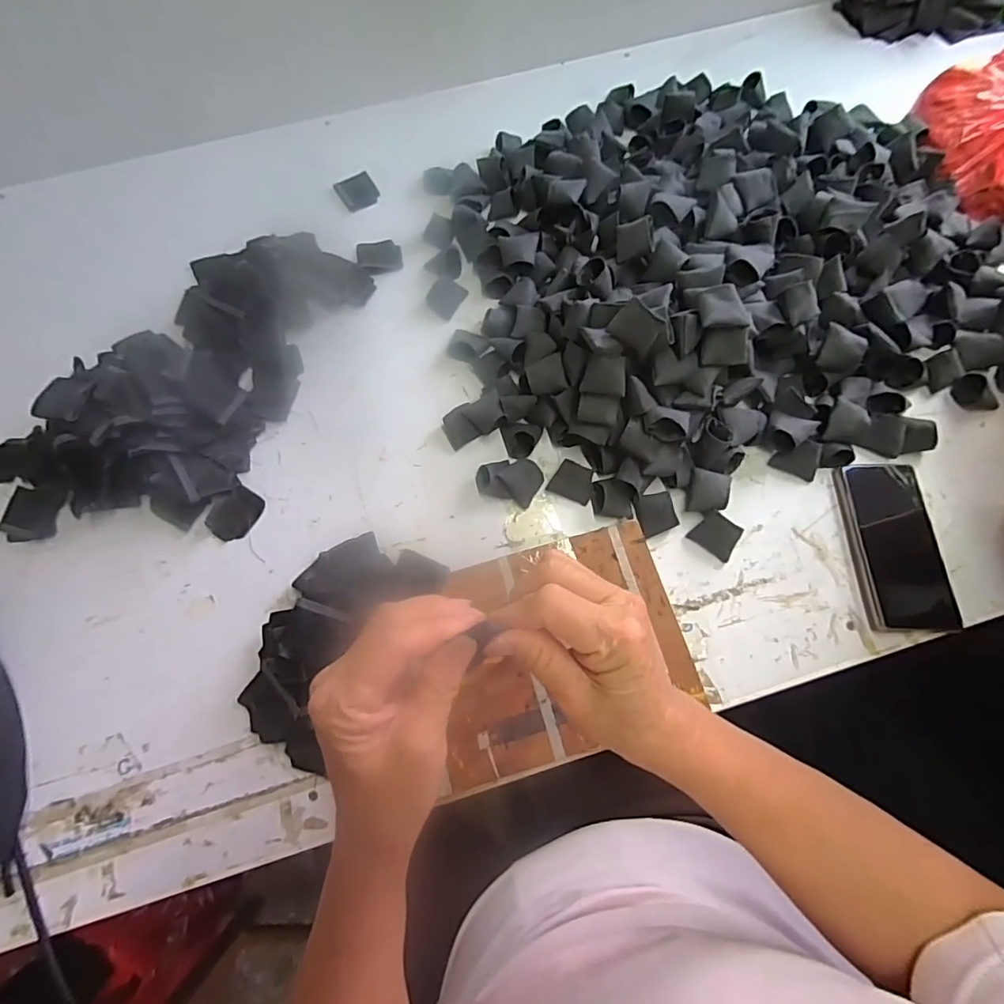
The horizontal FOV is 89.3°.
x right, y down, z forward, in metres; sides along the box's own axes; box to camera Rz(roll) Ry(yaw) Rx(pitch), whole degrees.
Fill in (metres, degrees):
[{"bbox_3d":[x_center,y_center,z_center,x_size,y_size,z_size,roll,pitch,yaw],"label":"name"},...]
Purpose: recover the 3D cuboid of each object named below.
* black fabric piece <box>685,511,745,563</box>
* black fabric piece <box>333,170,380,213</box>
[{"bbox_3d":[0.205,0.031,0.483,0.042,0.018,0.034,35,75,14],"label":"black fabric piece"},{"bbox_3d":[-0.185,-0.398,0.653,0.047,0.004,0.052,-30,78,-9],"label":"black fabric piece"}]

